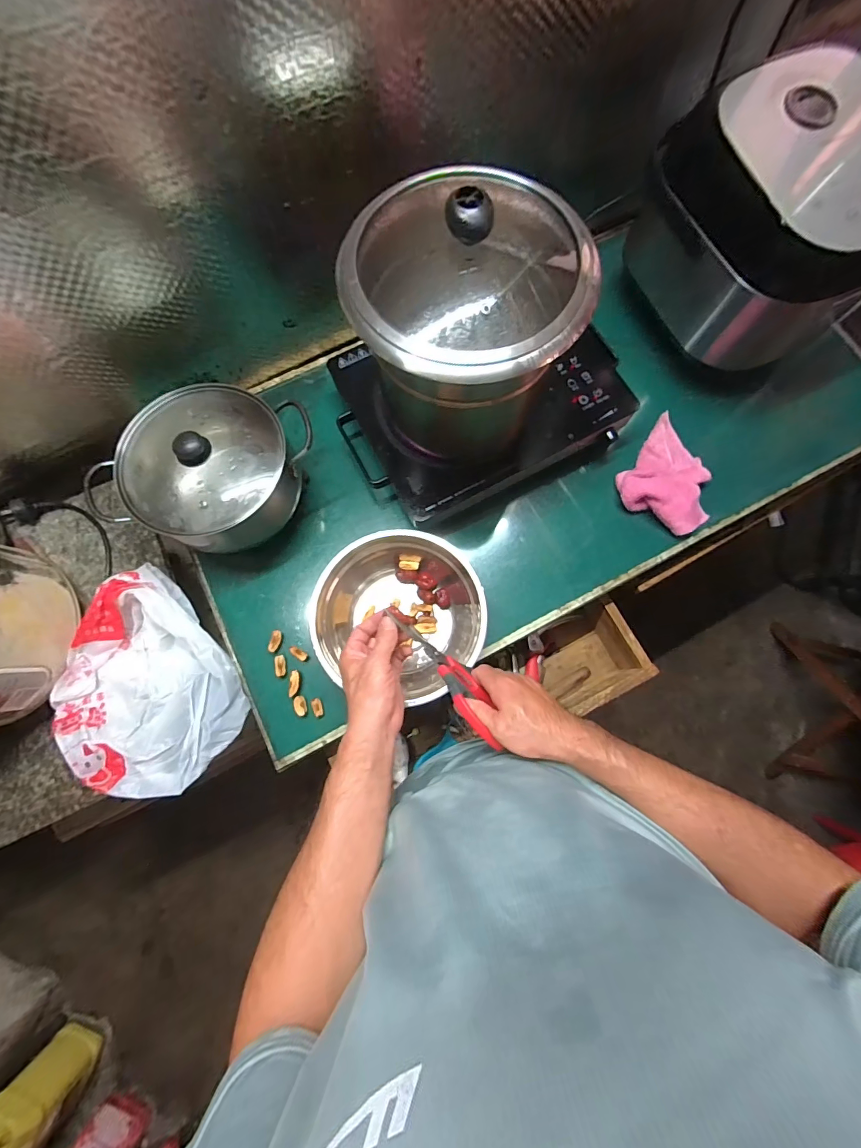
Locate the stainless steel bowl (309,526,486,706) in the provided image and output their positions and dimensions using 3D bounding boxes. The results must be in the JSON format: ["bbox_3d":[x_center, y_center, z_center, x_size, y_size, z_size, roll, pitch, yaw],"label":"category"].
[{"bbox_3d":[-0.040,0.053,0.577,0.223,0.082,0.206,0,77,-1],"label":"stainless steel bowl"}]

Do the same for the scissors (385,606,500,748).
[{"bbox_3d":[0.027,0.117,0.465,0.036,0.059,0.166,-35,65,-8],"label":"scissors"}]

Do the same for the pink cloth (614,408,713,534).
[{"bbox_3d":[0.385,-0.151,0.648,0.145,0.039,0.170,38,79,8],"label":"pink cloth"}]

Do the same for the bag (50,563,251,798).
[{"bbox_3d":[-0.413,0.166,0.580,0.280,0.068,0.245,44,80,9],"label":"bag"}]

